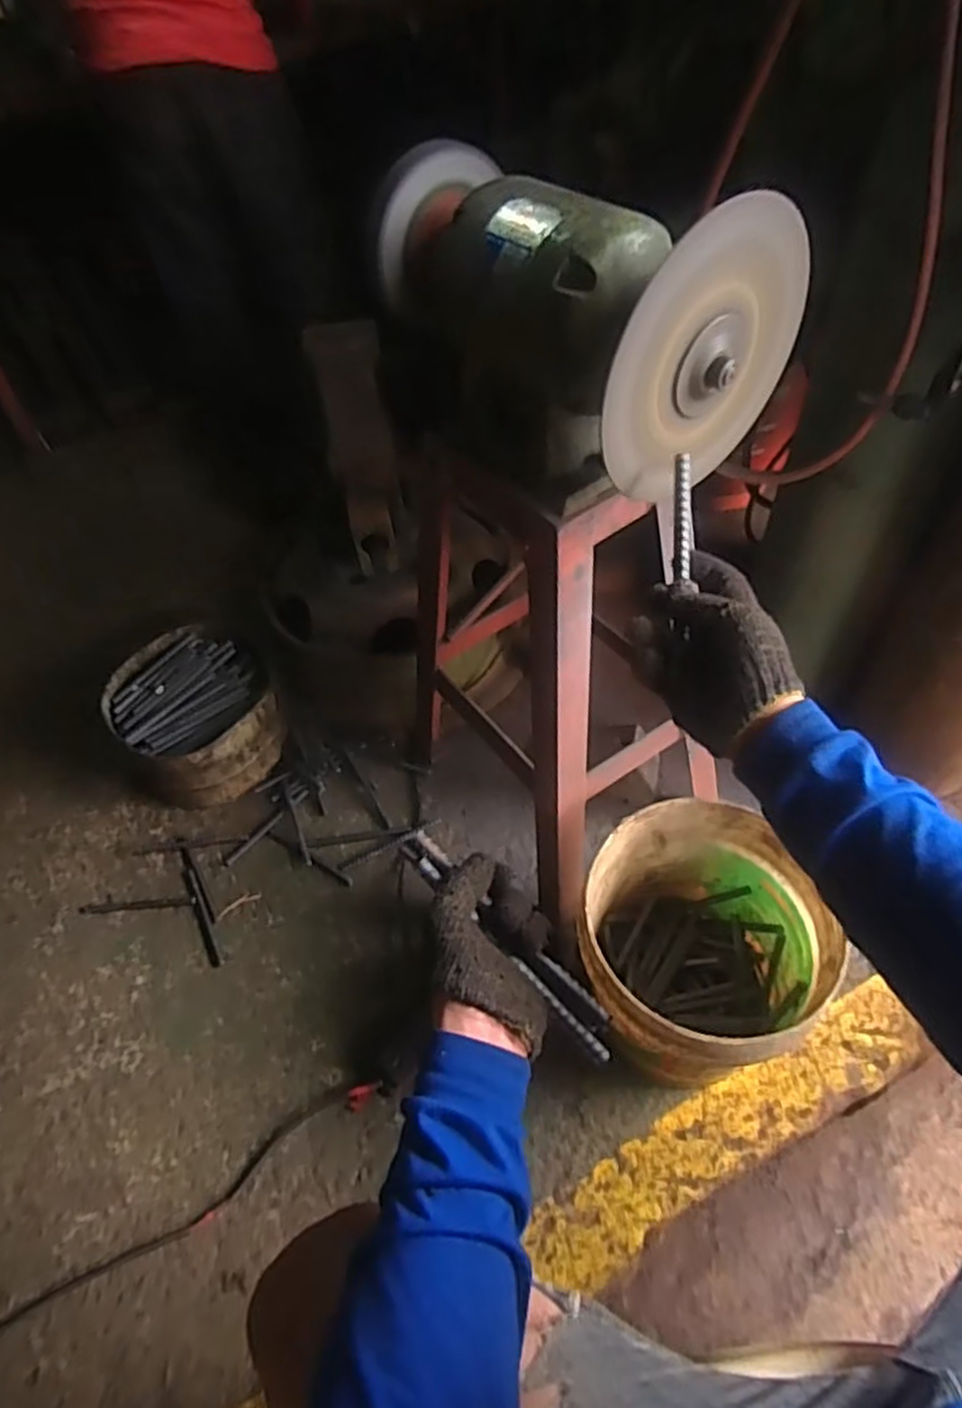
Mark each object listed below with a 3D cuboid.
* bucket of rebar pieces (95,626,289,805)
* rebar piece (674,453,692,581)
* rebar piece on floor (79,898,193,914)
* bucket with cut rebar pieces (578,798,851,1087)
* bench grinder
[{"bbox_3d":[-0.511,0.026,1.324,0.272,0.181,0.283,-36,58,-21],"label":"bucket of rebar pieces"},{"bbox_3d":[0.161,-0.150,0.573,0.012,0.010,0.102,3,81,-3],"label":"rebar piece"},{"bbox_3d":[-0.560,0.327,1.170,0.183,0.010,0.015,-6,52,0],"label":"rebar piece on floor"},{"bbox_3d":[0.258,0.320,0.918,0.276,0.265,0.286,-2,52,3],"label":"bucket with cut rebar pieces"},{"bbox_3d":[0.084,-0.362,0.683,0.211,0.232,0.384,-29,56,-17],"label":"bench grinder"}]

